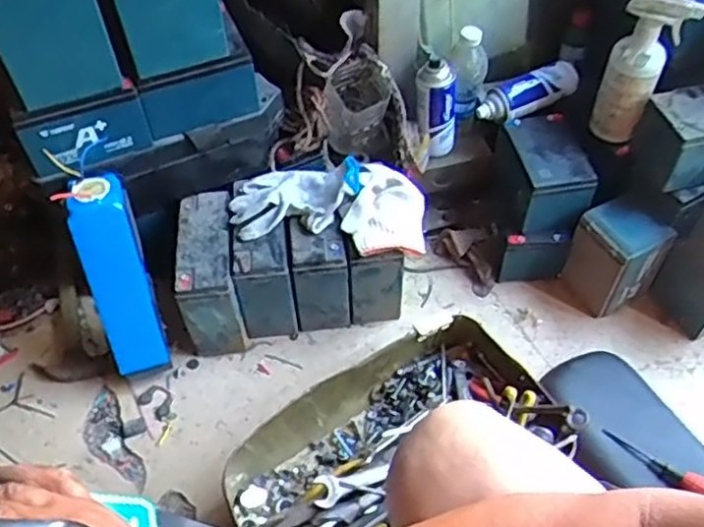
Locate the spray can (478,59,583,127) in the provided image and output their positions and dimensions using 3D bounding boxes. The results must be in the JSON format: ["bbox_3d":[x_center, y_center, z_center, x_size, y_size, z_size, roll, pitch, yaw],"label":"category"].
[{"bbox_3d":[0.274,-0.268,1.084,0.165,0.058,0.056,-22,54,2],"label":"spray can"}]

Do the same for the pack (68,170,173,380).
[{"bbox_3d":[-0.314,0.026,0.958,0.074,0.296,0.082,-11,28,-7],"label":"pack"}]

